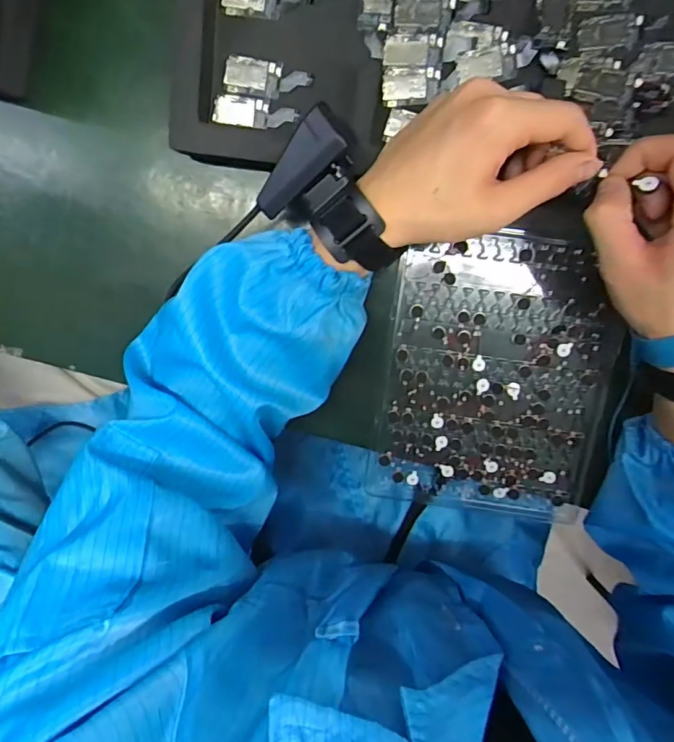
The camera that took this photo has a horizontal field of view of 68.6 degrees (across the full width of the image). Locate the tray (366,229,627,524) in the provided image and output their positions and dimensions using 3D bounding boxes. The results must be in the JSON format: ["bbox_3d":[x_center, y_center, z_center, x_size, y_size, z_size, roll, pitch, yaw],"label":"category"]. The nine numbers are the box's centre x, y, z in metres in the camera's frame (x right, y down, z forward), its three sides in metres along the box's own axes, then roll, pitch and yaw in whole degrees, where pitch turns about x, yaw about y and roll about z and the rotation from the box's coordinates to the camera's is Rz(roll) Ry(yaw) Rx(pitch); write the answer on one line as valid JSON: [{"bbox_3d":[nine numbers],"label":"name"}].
[{"bbox_3d":[0.122,0.009,0.379,0.168,0.029,0.215,8,100,2],"label":"tray"}]

